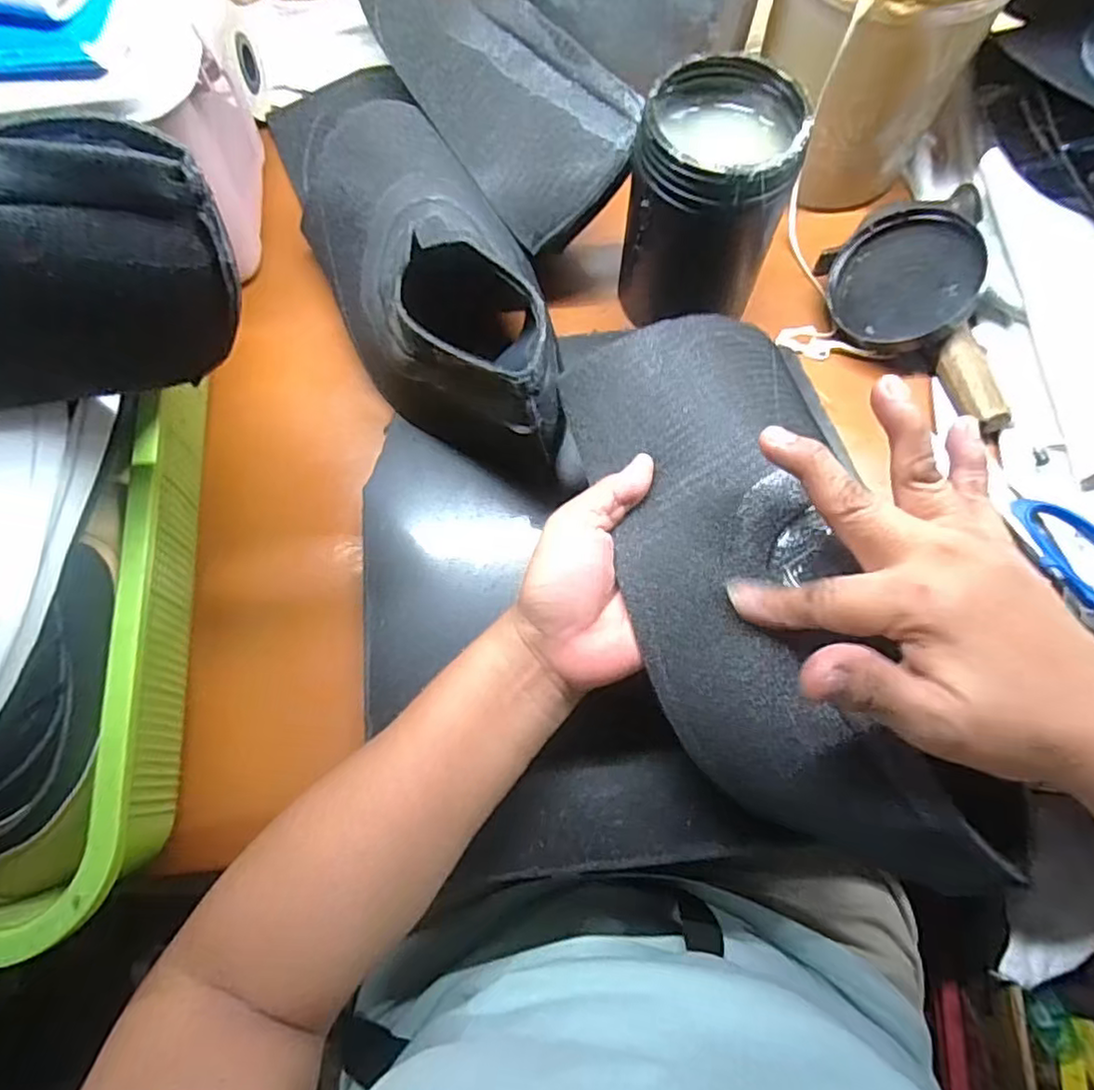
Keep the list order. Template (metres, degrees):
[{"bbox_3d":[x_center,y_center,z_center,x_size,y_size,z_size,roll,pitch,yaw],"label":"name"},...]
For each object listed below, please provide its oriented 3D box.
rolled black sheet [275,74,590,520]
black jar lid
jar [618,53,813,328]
[{"bbox_3d":[-0.069,-0.167,0.398,0.127,0.096,0.279,-22,72,-7],"label":"rolled black sheet"},{"bbox_3d":[0.244,-0.185,0.441,0.092,0.017,0.090,-11,72,36],"label":"black jar lid"},{"bbox_3d":[0.101,-0.213,0.406,0.086,0.124,0.091,0,71,1],"label":"jar"}]

